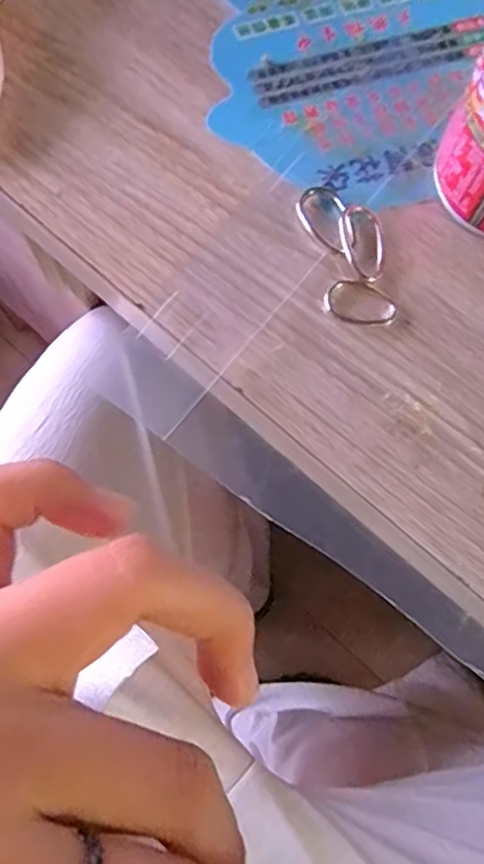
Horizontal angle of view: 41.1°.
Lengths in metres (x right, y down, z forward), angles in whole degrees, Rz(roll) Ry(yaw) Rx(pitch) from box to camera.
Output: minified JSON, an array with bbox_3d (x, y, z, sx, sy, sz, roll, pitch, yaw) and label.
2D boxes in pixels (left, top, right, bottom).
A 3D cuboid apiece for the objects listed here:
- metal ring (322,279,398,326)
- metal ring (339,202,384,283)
[{"bbox_3d":[0.048,-0.051,0.257,0.029,0.004,0.019,21,76,4],"label":"metal ring"},{"bbox_3d":[0.050,-0.076,0.261,0.017,0.008,0.031,-12,76,-4],"label":"metal ring"}]

